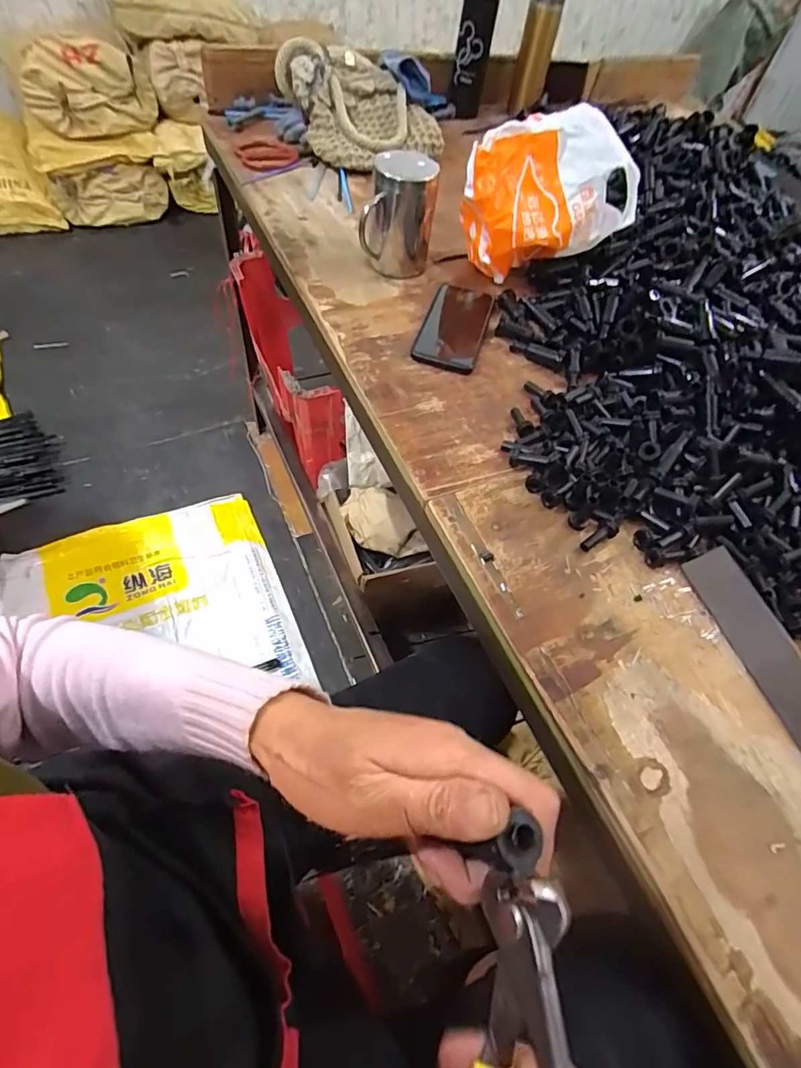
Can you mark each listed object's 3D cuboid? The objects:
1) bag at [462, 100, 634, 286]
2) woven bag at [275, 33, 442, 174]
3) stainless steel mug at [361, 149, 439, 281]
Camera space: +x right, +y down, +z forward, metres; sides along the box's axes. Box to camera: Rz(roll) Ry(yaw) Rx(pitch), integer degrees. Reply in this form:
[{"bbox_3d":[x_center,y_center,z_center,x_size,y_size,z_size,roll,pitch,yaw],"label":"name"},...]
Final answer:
[{"bbox_3d":[0.172,-0.402,0.629,0.199,0.157,0.109,-16,60,-17],"label":"bag"},{"bbox_3d":[-0.063,-0.703,0.818,0.217,0.111,0.198,-24,63,-21],"label":"woven bag"},{"bbox_3d":[0.000,-0.402,0.643,0.084,0.118,0.088,9,56,-1],"label":"stainless steel mug"}]

